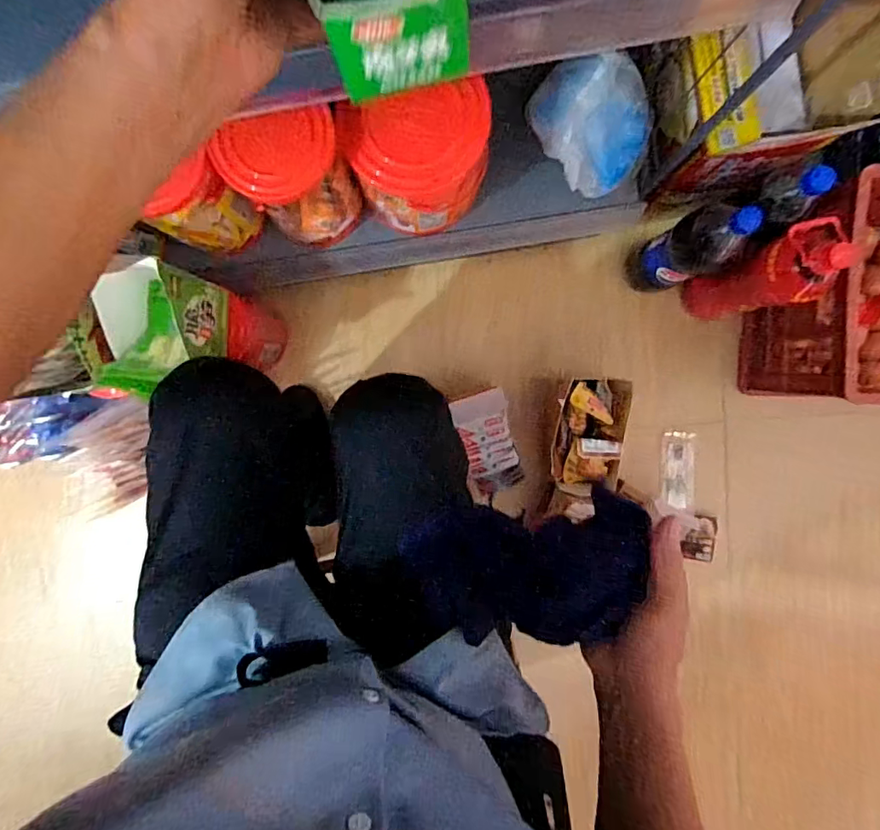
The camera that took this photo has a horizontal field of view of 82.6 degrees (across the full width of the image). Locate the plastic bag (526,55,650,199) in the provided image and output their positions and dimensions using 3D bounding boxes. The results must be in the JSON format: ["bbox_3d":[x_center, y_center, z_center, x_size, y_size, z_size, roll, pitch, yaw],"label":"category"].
[{"bbox_3d":[0.204,-0.381,0.653,0.131,0.061,0.155,-34,94,4],"label":"plastic bag"}]

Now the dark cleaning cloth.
[{"bbox_3d":[0.072,0.131,0.431,0.208,0.051,0.106,-9,96,33],"label":"dark cleaning cloth"}]

